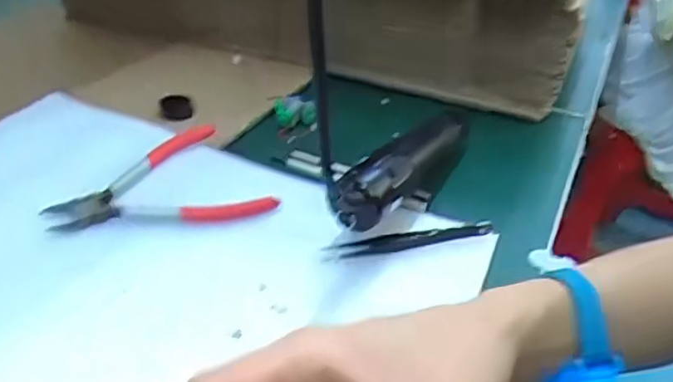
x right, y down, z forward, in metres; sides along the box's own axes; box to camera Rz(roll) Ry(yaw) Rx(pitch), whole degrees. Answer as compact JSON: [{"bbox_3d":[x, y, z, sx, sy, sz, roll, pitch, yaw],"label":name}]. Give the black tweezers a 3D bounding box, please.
[{"bbox_3d":[0.048,0.033,0.395,0.116,0.015,0.010,-7,34,-13],"label":"black tweezers"}]

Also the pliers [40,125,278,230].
[{"bbox_3d":[-0.124,-0.014,0.442,0.151,0.013,0.115,-3,33,-7],"label":"pliers"}]

